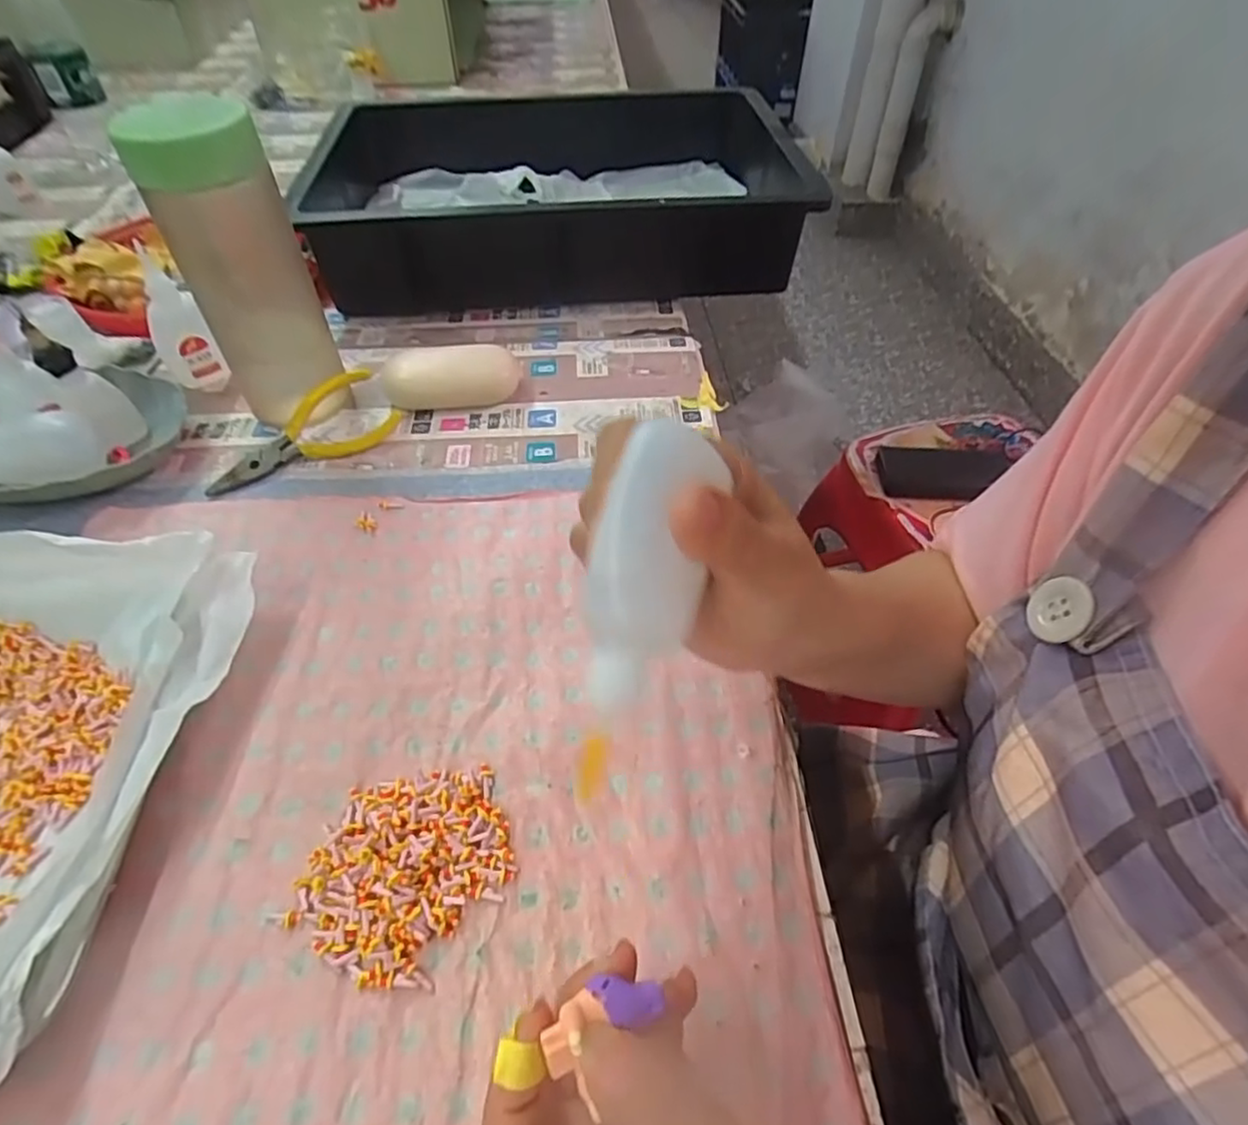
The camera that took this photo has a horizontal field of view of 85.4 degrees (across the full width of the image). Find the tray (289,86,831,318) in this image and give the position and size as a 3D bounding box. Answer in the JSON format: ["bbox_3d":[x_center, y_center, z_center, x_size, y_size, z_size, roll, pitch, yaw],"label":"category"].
[{"bbox_3d":[-0.077,-0.371,0.670,0.459,0.091,0.341,0,48,0],"label":"tray"}]

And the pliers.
[{"bbox_3d":[-0.212,-0.085,0.444,0.126,0.032,0.043,-34,57,-25],"label":"pliers"}]

